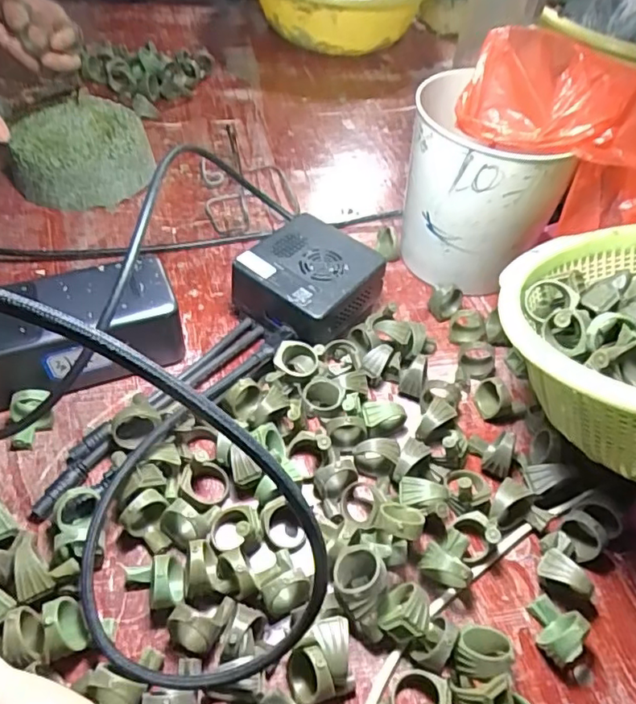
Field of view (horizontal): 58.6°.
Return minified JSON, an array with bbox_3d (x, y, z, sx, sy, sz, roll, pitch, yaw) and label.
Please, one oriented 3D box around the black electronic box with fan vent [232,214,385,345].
[{"bbox_3d":[-0.006,-0.048,0.373,0.072,0.040,0.077,32,59,29],"label":"black electronic box with fan vent"}]

